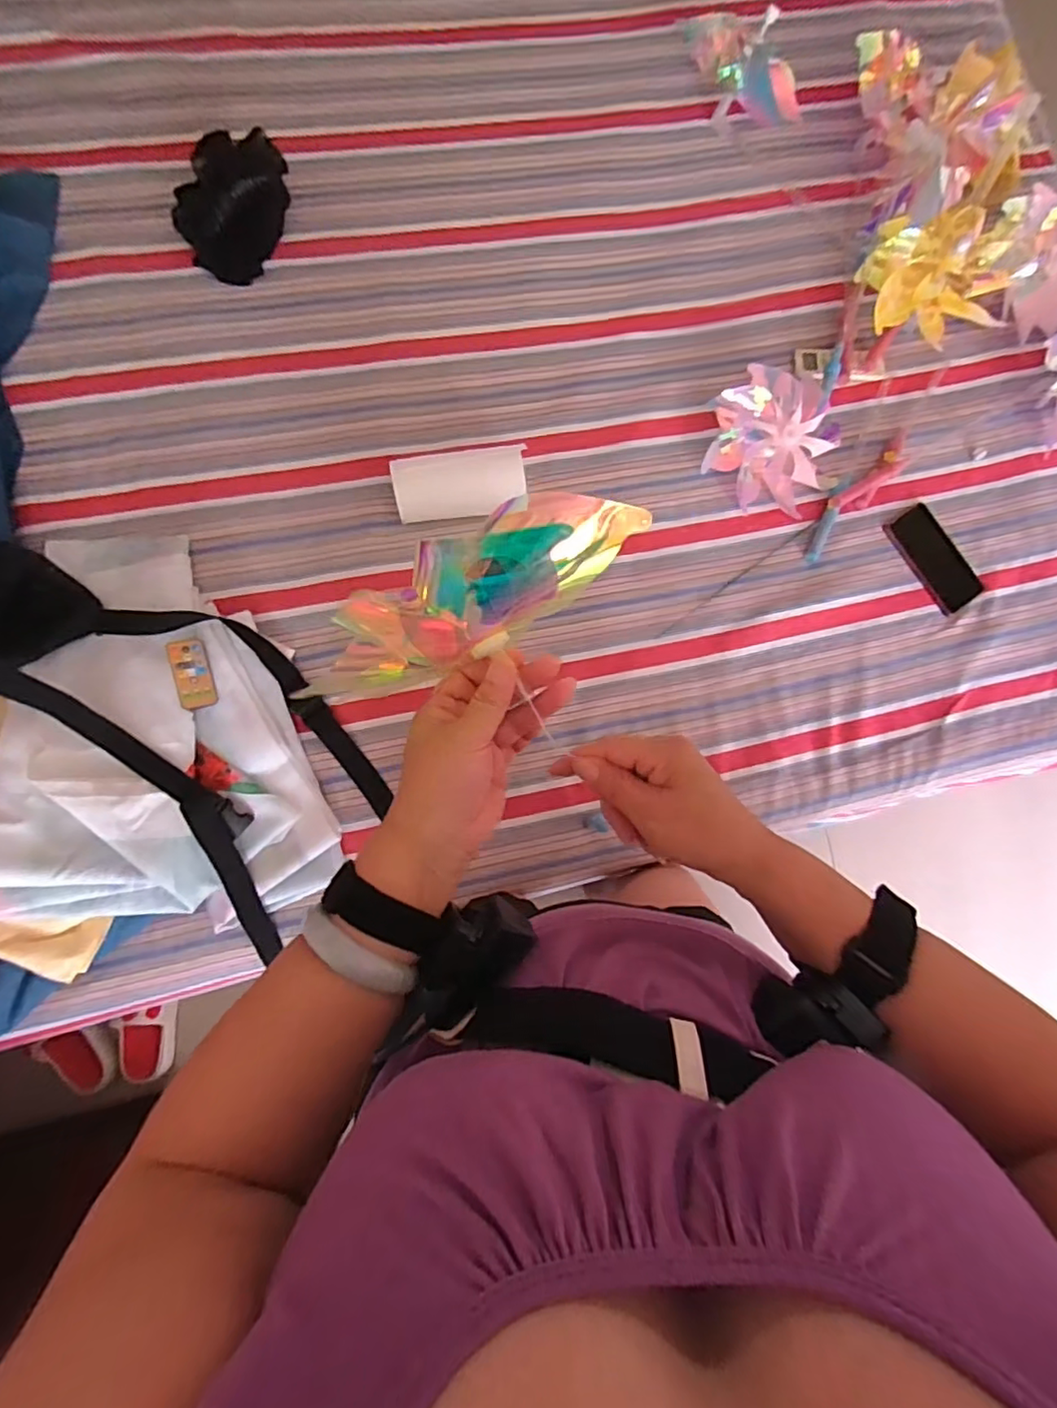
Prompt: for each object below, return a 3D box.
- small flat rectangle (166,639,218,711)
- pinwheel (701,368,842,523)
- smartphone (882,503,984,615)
[{"bbox_3d":[-0.408,-0.037,0.711,0.038,0.010,0.086,-15,89,-31],"label":"small flat rectangle"},{"bbox_3d":[0.358,-0.384,0.848,0.197,0.051,0.197,3,84,-5],"label":"pinwheel"},{"bbox_3d":[0.619,-0.222,0.886,0.079,0.009,0.168,-33,88,-7],"label":"smartphone"}]

